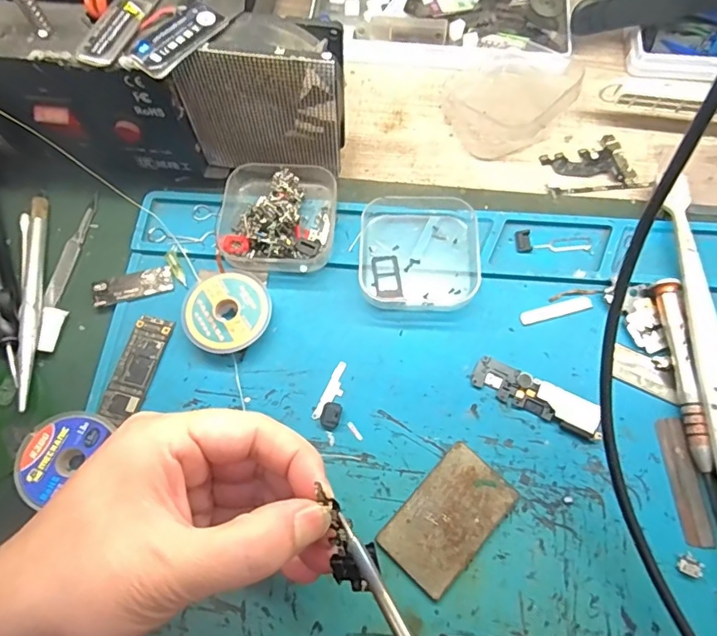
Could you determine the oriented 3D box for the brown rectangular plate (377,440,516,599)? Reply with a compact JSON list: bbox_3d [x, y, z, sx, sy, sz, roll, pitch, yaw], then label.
[{"bbox_3d":[0.042,0.092,0.227,0.037,0.004,0.060,40,75,15],"label":"brown rectangular plate"}]

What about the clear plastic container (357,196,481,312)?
[{"bbox_3d":[0.033,-0.035,0.270,0.064,0.017,0.061,3,69,3],"label":"clear plastic container"}]

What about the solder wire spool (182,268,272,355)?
[{"bbox_3d":[-0.069,-0.002,0.262,0.044,0.013,0.044,-1,69,1],"label":"solder wire spool"}]

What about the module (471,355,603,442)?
[{"bbox_3d":[0.089,0.039,0.246,0.064,0.005,0.017,26,72,11],"label":"module"}]

